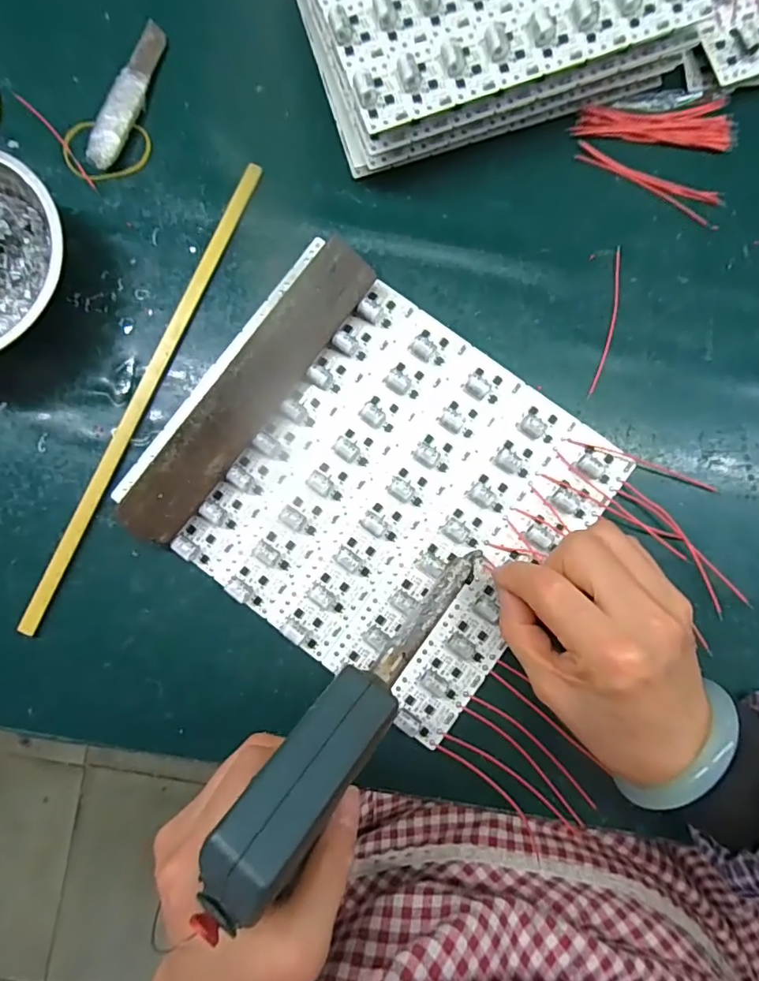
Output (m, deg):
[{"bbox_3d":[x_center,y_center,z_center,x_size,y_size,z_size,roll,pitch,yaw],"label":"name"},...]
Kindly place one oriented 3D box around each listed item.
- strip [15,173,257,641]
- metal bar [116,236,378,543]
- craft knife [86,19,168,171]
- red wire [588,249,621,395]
[{"bbox_3d":[-0.141,-0.061,0.308,0.012,0.009,0.310,22,86,4],"label":"strip"},{"bbox_3d":[-0.073,-0.055,0.289,0.036,0.007,0.197,39,86,-27],"label":"metal bar"},{"bbox_3d":[-0.161,-0.255,0.326,0.021,0.010,0.105,19,86,4],"label":"craft knife"},{"bbox_3d":[0.140,-0.102,0.309,0.008,0.004,0.096,12,86,3],"label":"red wire"}]

